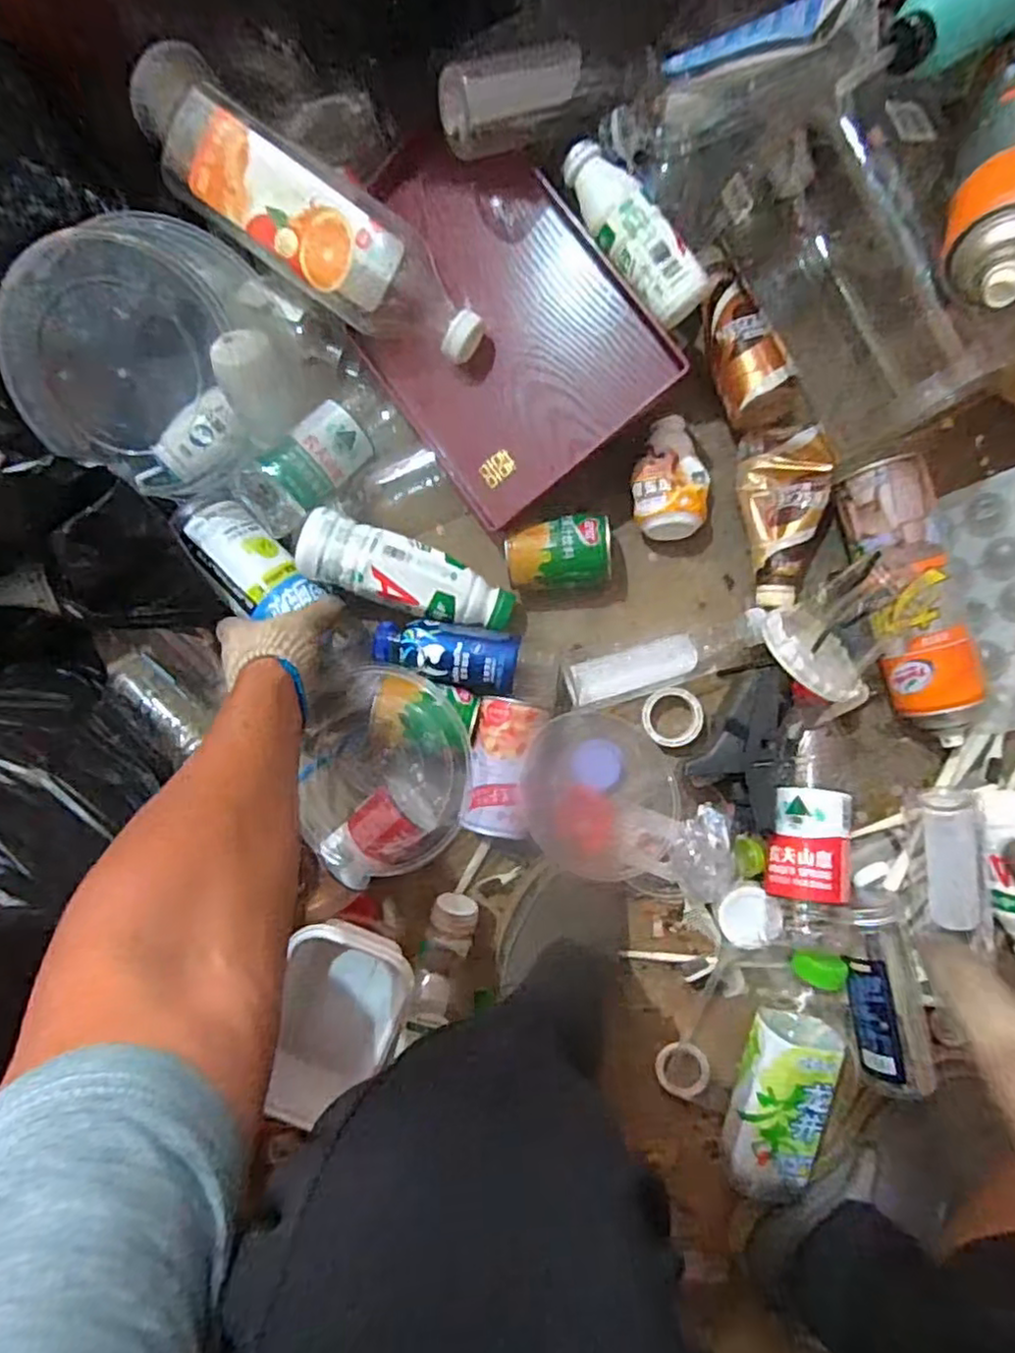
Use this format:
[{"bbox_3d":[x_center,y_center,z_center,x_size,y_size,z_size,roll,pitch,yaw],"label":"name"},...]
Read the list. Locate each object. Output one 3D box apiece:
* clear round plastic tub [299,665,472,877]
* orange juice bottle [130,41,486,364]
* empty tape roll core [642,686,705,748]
[{"bbox_3d":[-0.114,0.088,0.628,0.168,0.061,0.184,0,89,9],"label":"clear round plastic tub"},{"bbox_3d":[-0.156,-0.370,0.564,0.306,0.098,0.100,33,94,-15],"label":"orange juice bottle"},{"bbox_3d":[0.159,0.038,0.639,0.056,0.016,0.058,-7,88,9],"label":"empty tape roll core"}]

